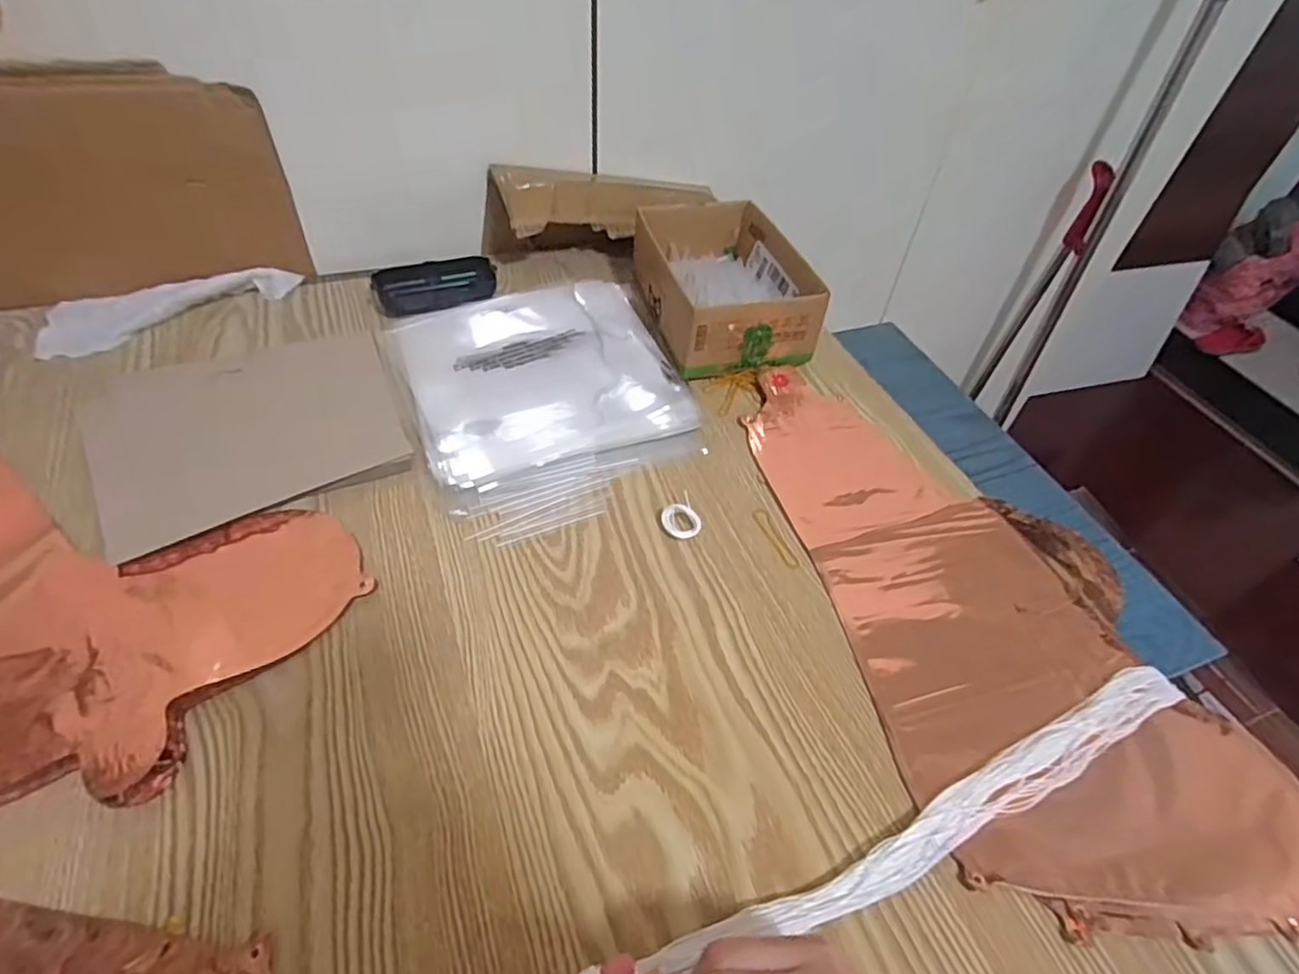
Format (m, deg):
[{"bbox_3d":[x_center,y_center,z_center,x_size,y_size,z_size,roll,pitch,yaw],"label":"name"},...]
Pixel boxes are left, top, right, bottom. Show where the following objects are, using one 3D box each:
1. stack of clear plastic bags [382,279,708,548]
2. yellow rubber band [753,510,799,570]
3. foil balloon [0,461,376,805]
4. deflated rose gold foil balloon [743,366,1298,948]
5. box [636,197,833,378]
[{"bbox_3d":[-0.081,-0.083,0.542,0.215,0.015,0.262,-17,52,-18],"label":"stack of clear plastic bags"},{"bbox_3d":[0.089,0.036,0.464,0.010,0.004,0.054,-14,52,-16],"label":"yellow rubber band"},{"bbox_3d":[-0.404,0.034,0.411,0.414,0.016,0.227,25,52,17],"label":"foil balloon"},{"bbox_3d":[0.224,0.063,0.441,0.216,0.014,0.417,-8,50,-11],"label":"deflated rose gold foil balloon"},{"bbox_3d":[0.065,-0.192,0.610,0.127,0.069,0.192,-10,50,-13],"label":"box"}]

